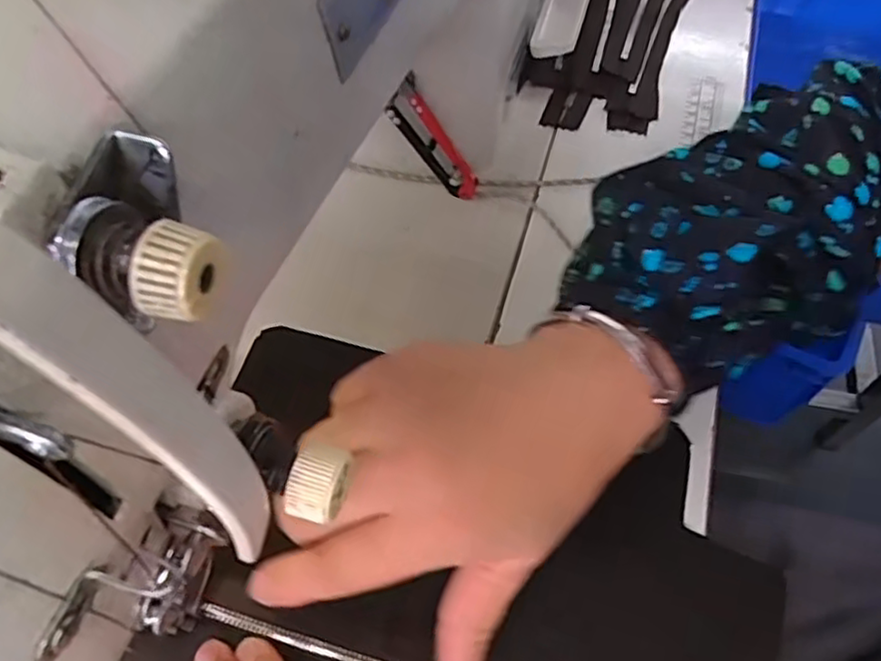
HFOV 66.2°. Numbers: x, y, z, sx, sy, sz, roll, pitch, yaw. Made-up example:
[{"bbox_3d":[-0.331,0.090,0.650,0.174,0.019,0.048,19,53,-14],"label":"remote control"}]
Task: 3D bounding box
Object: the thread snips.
[{"bbox_3d":[-0.004,-0.103,0.369,0.022,0.077,0.009,-3,51,37],"label":"thread snips"}]

